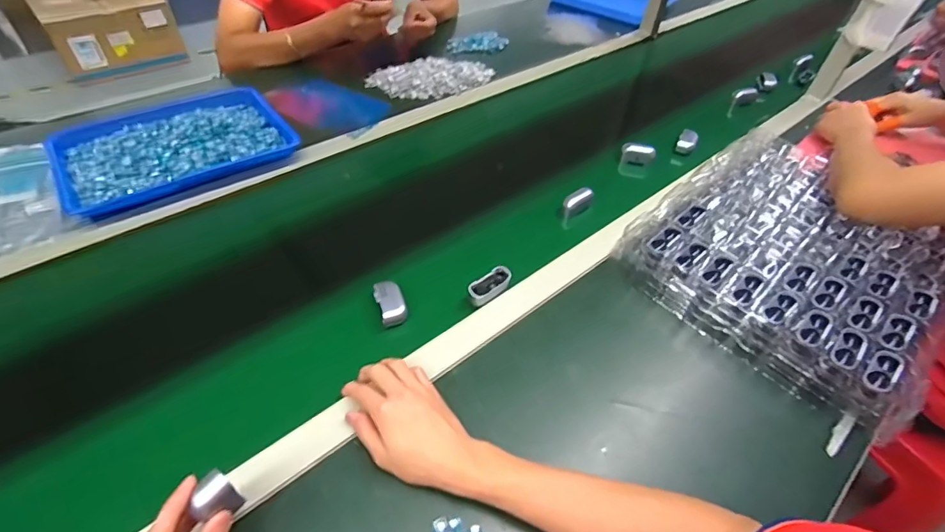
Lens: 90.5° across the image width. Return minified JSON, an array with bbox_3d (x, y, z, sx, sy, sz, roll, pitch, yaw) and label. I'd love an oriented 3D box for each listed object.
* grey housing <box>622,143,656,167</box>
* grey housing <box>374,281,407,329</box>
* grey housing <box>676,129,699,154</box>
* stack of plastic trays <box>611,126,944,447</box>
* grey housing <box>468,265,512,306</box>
[{"bbox_3d":[0.292,-0.197,0.825,0.053,0.033,0.022,7,48,3],"label":"grey housing"},{"bbox_3d":[-0.101,0.044,0.573,0.031,0.025,0.054,-16,50,-16],"label":"grey housing"},{"bbox_3d":[0.397,-0.228,0.865,0.033,0.030,0.044,22,50,16],"label":"grey housing"},{"bbox_3d":[0.461,-0.034,0.663,0.344,0.056,0.457,37,56,27],"label":"stack of plastic trays"},{"bbox_3d":[0.023,0.025,0.593,0.062,0.017,0.028,-30,56,-26],"label":"grey housing"}]

